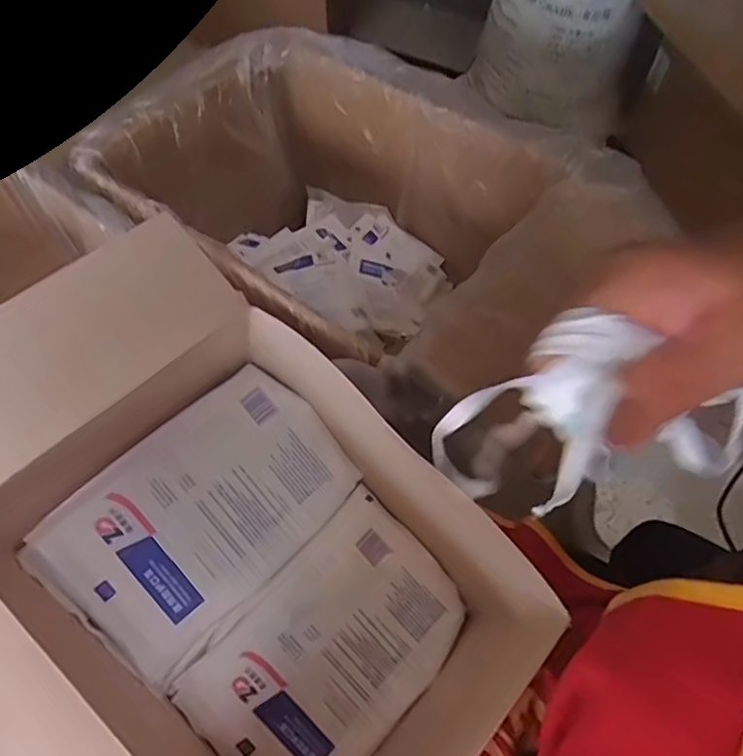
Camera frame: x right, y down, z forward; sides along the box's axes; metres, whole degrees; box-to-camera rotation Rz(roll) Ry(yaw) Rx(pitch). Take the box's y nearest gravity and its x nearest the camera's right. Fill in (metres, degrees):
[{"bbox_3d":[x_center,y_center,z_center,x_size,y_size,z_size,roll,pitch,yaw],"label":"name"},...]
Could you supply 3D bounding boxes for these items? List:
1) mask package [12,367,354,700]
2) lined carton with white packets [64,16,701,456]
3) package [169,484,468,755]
[{"bbox_3d":[-0.114,0.092,0.379,0.130,0.007,0.195,47,70,-6],"label":"mask package"},{"bbox_3d":[-0.030,-0.204,0.823,0.636,0.311,0.459,37,63,22],"label":"lined carton with white packets"},{"bbox_3d":[-0.027,0.196,0.390,0.192,0.013,0.138,-43,95,-18],"label":"package"}]

